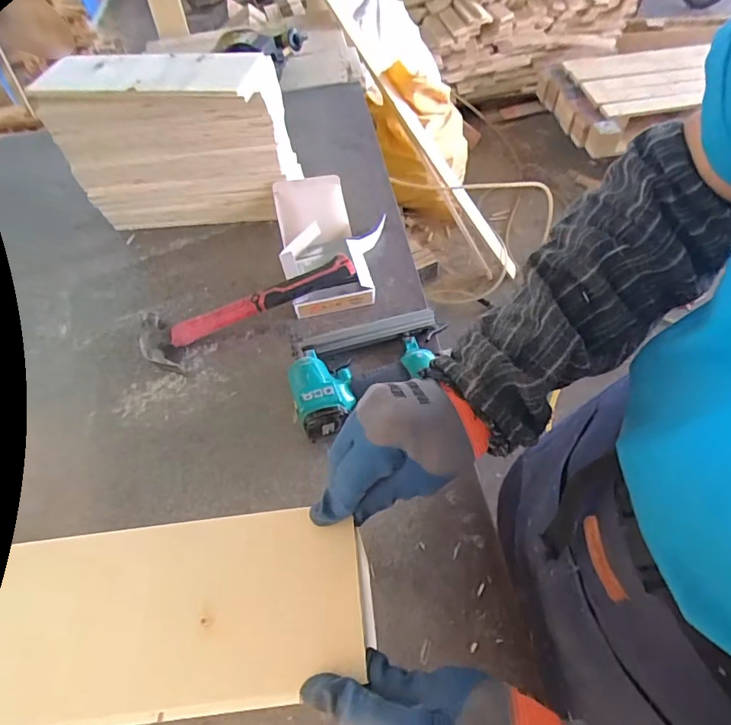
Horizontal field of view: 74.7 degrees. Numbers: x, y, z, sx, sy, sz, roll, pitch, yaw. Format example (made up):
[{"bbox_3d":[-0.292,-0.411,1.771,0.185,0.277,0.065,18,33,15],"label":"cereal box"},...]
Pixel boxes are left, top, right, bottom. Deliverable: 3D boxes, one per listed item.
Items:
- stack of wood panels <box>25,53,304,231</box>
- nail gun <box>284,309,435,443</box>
[{"bbox_3d":[-0.317,-0.374,0.836,0.367,0.245,0.141,1,55,5],"label":"stack of wood panels"},{"bbox_3d":[0.008,0.002,0.642,0.222,0.063,0.147,-18,55,-8],"label":"nail gun"}]

